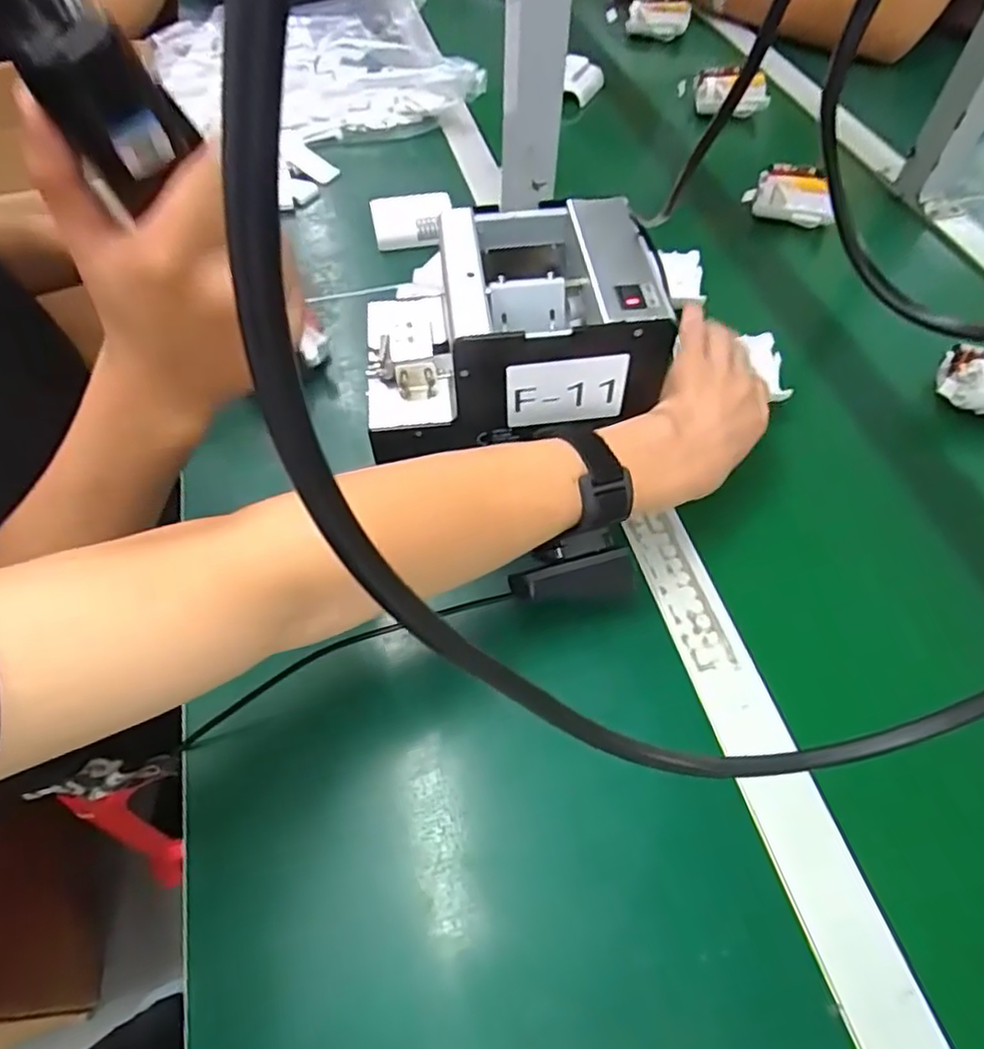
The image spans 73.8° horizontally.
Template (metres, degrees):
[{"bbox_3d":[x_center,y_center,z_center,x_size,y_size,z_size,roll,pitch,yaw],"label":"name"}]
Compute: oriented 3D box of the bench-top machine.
[{"bbox_3d":[0.005,-0.129,0.413,0.179,0.095,0.138,-9,57,-5],"label":"bench-top machine"}]

